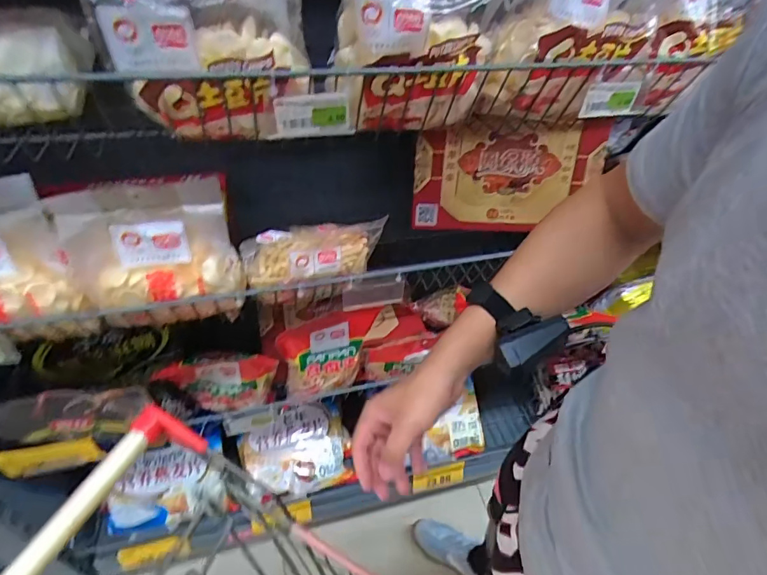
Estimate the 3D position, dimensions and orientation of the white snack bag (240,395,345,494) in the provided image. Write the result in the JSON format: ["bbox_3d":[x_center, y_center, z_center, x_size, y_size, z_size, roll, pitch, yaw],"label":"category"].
[{"bbox_3d":[-0.237,0.421,1.200,0.267,0.080,0.233,-6,71,-23],"label":"white snack bag"}]

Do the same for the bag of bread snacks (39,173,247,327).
[{"bbox_3d":[-0.303,-0.037,0.604,0.204,0.235,0.053,-10,46,-15],"label":"bag of bread snacks"}]

